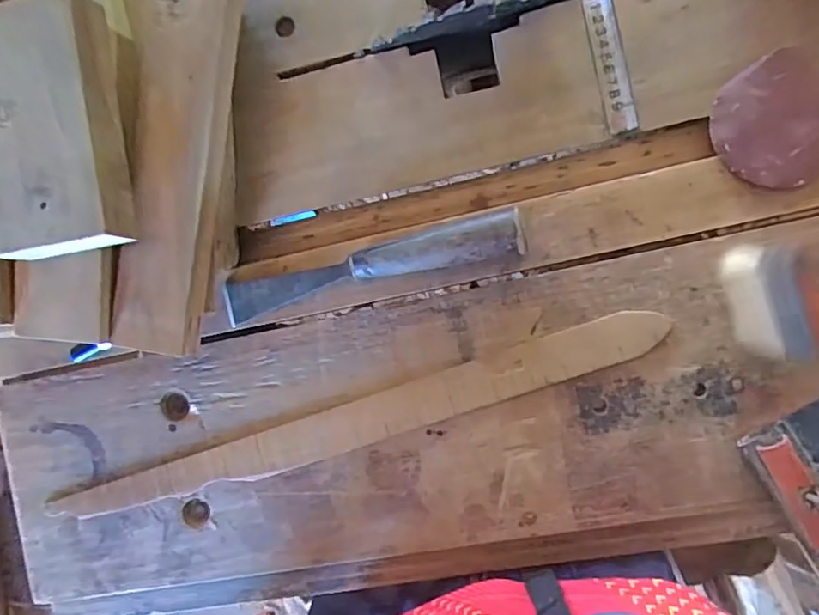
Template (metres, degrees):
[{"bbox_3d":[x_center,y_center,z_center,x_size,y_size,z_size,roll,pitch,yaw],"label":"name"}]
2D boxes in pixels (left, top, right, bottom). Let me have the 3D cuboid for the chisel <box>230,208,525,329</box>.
[{"bbox_3d":[-0.035,-0.030,0.456,0.249,0.036,0.033,-13,87,9],"label":"chisel"}]

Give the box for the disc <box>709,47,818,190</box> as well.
[{"bbox_3d":[0.274,-0.136,0.419,0.094,0.016,0.091,0,89,9],"label":"disc"}]

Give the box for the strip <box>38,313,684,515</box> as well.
[{"bbox_3d":[-0.052,0.098,0.475,0.522,0.011,0.044,-18,86,9],"label":"strip"}]

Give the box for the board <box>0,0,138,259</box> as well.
[{"bbox_3d":[-0.256,-0.126,0.406,0.091,0.039,0.178,-9,90,9],"label":"board"}]

